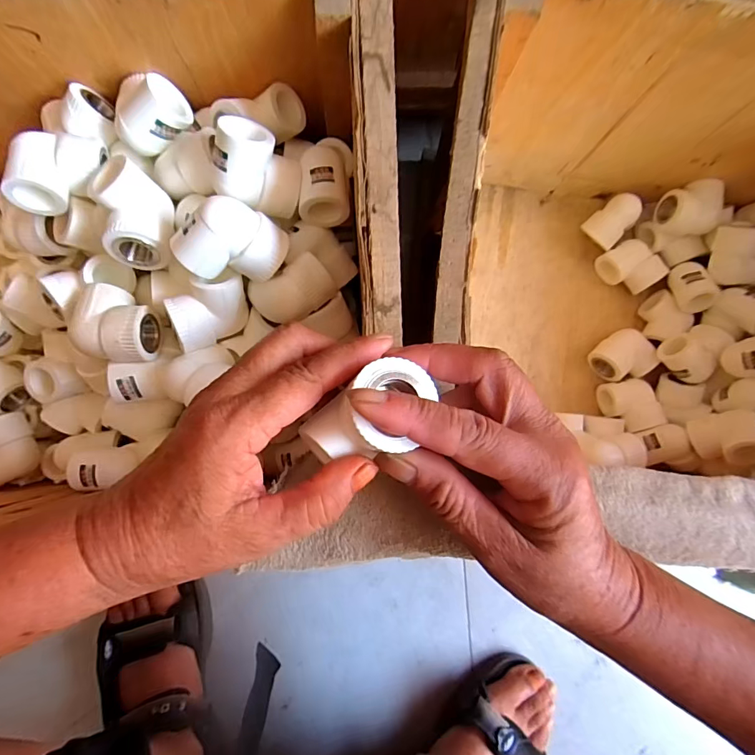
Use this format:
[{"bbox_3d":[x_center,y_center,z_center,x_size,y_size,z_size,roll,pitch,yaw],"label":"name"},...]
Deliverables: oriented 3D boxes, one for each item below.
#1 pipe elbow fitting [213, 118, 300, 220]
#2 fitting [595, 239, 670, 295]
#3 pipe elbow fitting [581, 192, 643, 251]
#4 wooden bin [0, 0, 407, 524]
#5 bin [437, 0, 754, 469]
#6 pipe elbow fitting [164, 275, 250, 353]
[{"bbox_3d":[-0.084,-0.145,0.300,0.061,0.036,0.047,14,112,-43],"label":"pipe elbow fitting"},{"bbox_3d":[0.277,-0.121,0.483,0.058,0.029,0.055,-33,89,-5],"label":"fitting"},{"bbox_3d":[0.253,-0.167,0.477,0.049,0.051,0.039,-43,90,-5],"label":"pipe elbow fitting"},{"bbox_3d":[-0.207,-0.065,0.334,0.420,0.203,0.317,-3,87,-4],"label":"wooden bin"},{"bbox_3d":[0.255,-0.072,0.377,0.444,0.240,0.317,4,86,-3],"label":"bin"},{"bbox_3d":[-0.118,-0.045,0.317,0.052,0.034,0.042,-18,88,-4],"label":"pipe elbow fitting"}]

